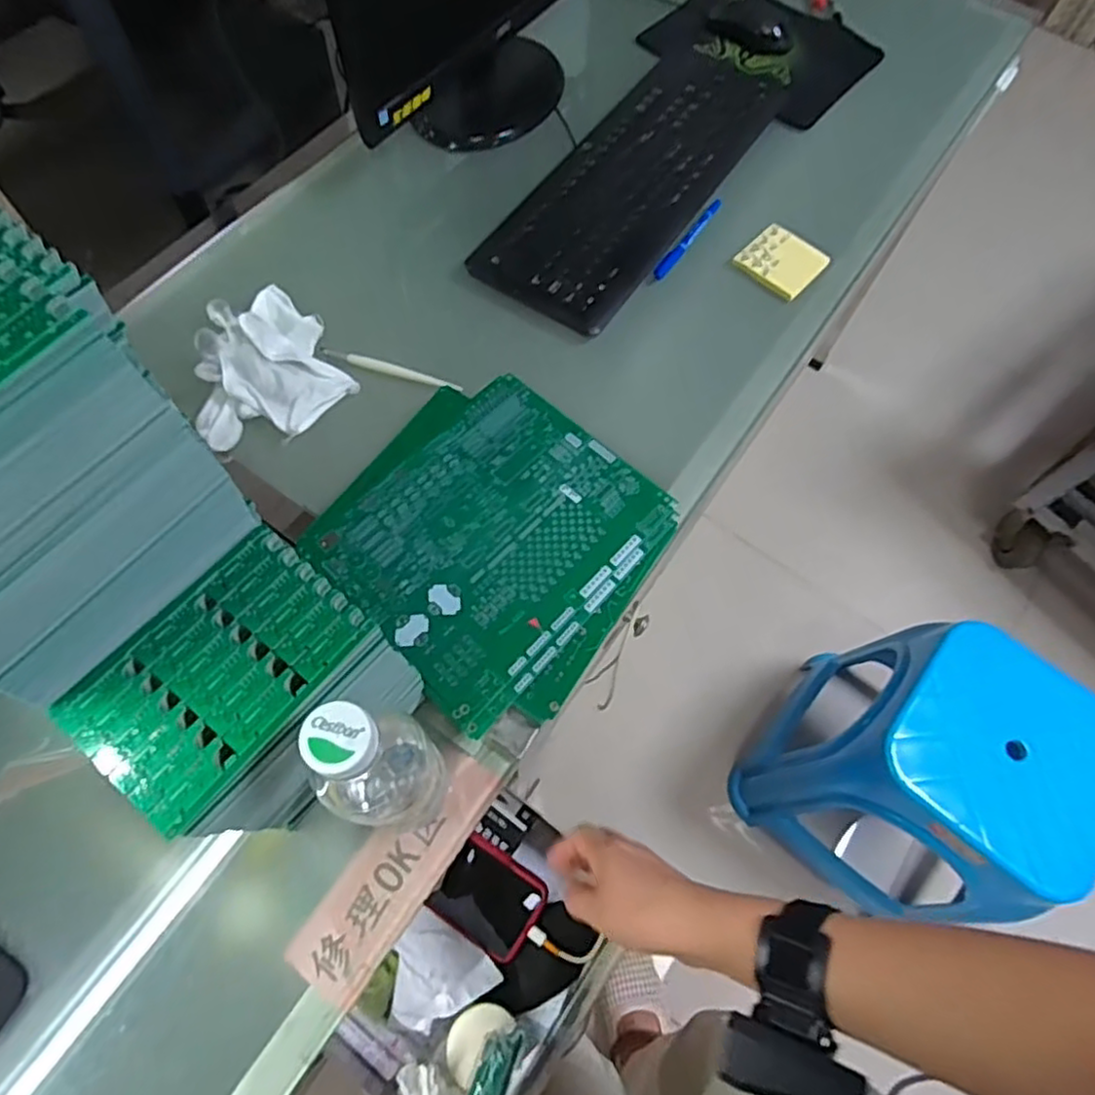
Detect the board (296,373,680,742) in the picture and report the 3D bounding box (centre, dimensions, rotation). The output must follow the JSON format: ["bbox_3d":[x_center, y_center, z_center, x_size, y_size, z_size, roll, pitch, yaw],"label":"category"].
[{"bbox_3d":[-0.043,-0.011,0.570,0.250,0.013,0.247,41,71,14],"label":"board"}]

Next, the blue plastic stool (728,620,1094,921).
[{"bbox_3d":[0.544,0.337,1.040,0.326,0.430,0.327,42,71,14],"label":"blue plastic stool"}]

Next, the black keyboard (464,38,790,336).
[{"bbox_3d":[0.115,-0.436,0.768,0.161,0.021,0.492,31,69,11],"label":"black keyboard"}]

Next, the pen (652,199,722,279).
[{"bbox_3d":[0.155,-0.335,0.742,0.012,0.016,0.135,34,69,11],"label":"pen"}]

